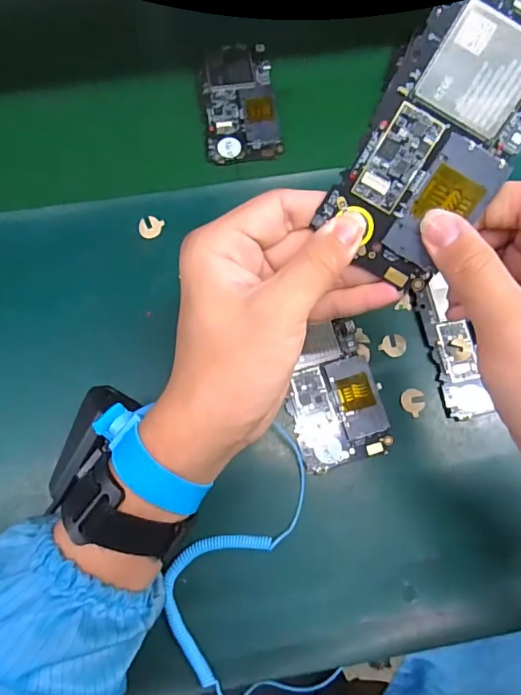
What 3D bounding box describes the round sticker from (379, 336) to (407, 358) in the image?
[{"bbox_3d":[0.102,-0.002,0.354,0.018,0.004,0.018,0,75,-1],"label":"round sticker"}]

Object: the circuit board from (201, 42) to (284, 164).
[{"bbox_3d":[-0.020,-0.220,0.417,0.065,0.006,0.123,-6,75,-3],"label":"circuit board"}]

